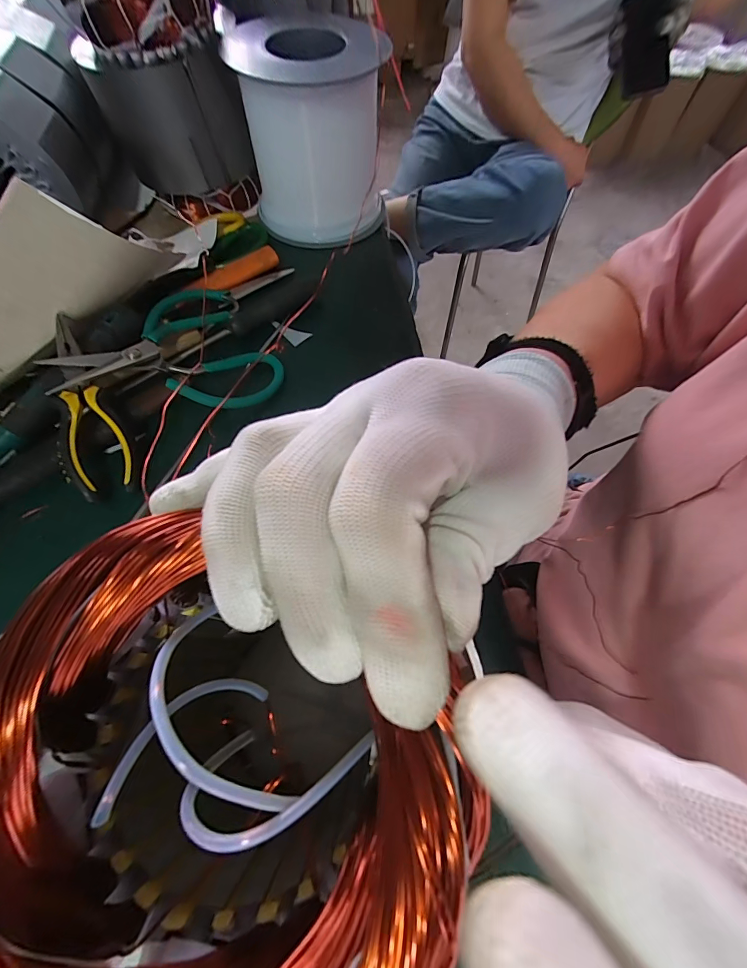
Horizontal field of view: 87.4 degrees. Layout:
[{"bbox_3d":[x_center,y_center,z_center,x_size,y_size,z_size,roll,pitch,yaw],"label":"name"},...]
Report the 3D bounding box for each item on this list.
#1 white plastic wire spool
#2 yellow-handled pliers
[{"bbox_3d":[-0.060,-0.382,0.420,0.135,0.130,0.164,-4,66,-2],"label":"white plastic wire spool"},{"bbox_3d":[-0.236,-0.065,0.320,0.045,0.024,0.154,-17,88,-8],"label":"yellow-handled pliers"}]

